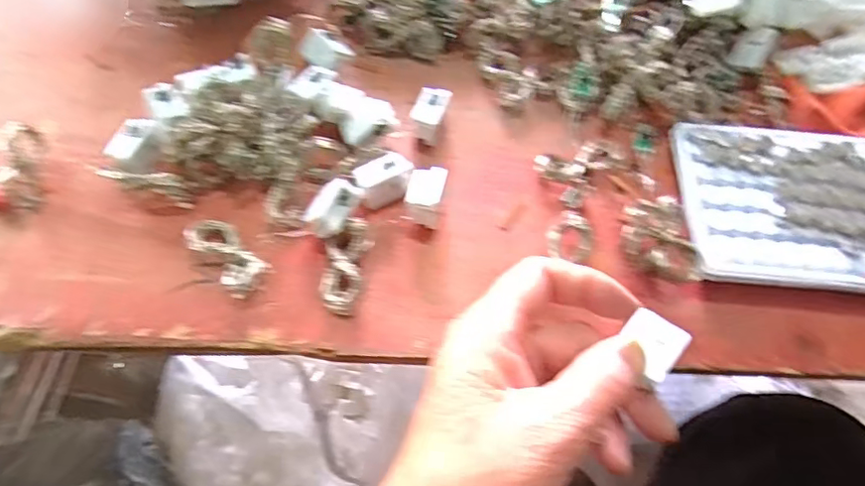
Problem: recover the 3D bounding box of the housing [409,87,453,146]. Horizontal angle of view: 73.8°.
[{"bbox_3d":[-0.001,-0.070,0.323,0.018,0.021,0.026,15,60,5],"label":"housing"}]

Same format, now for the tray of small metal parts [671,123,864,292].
[{"bbox_3d":[0.193,-0.021,0.299,0.124,0.007,0.092,7,59,1],"label":"tray of small metal parts"}]

